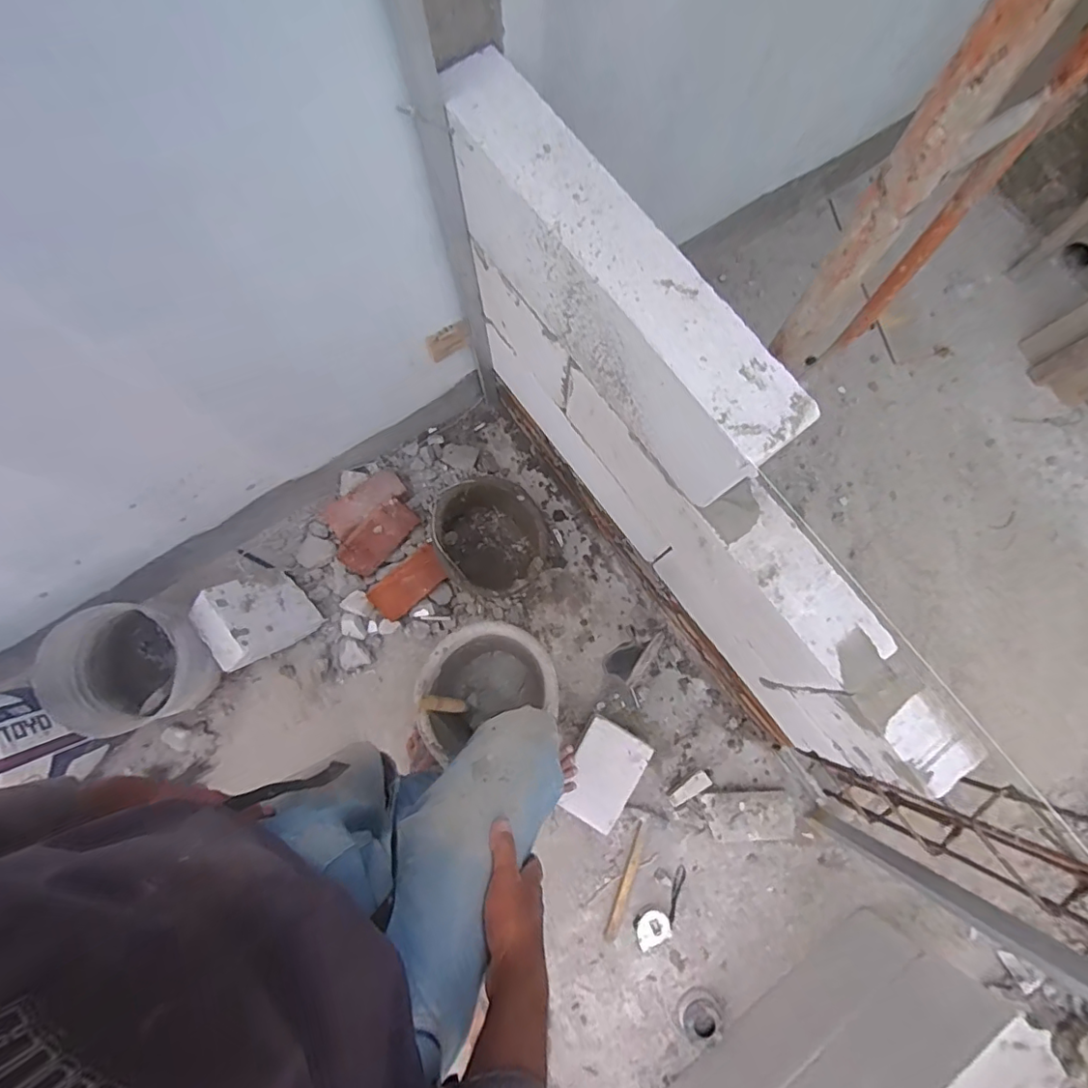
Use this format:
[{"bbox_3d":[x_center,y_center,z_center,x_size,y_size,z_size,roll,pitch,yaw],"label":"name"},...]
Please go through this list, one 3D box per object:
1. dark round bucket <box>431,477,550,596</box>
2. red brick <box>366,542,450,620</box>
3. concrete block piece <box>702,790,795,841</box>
[{"bbox_3d":[-0.107,-0.008,1.221,0.216,0.209,0.235,0,79,-1],"label":"dark round bucket"},{"bbox_3d":[-0.310,0.091,1.257,0.191,0.043,0.092,-41,82,7],"label":"red brick"},{"bbox_3d":[0.443,0.590,1.187,0.191,0.036,0.103,-4,80,-2],"label":"concrete block piece"}]

